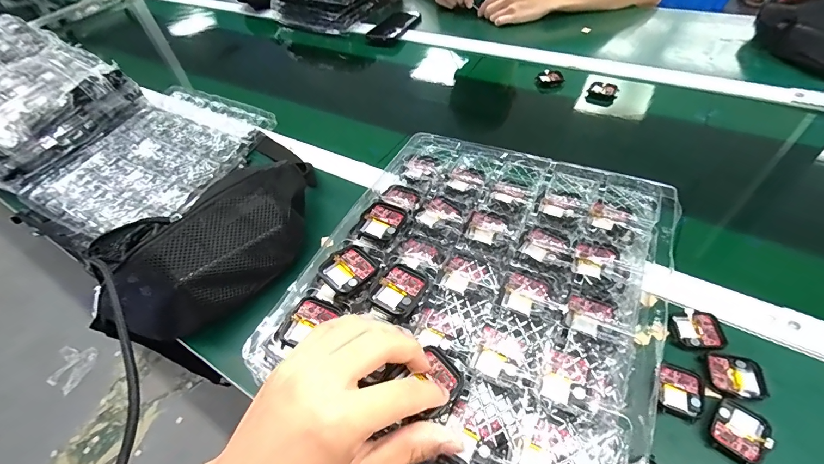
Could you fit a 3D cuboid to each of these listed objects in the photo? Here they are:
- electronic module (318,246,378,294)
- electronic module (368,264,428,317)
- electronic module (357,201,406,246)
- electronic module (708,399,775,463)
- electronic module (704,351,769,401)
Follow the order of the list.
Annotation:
[{"bbox_3d":[-0.052,0.032,0.317,0.035,0.009,0.043,34,62,30],"label":"electronic module"},{"bbox_3d":[-0.009,0.045,0.301,0.036,0.005,0.041,23,57,25],"label":"electronic module"},{"bbox_3d":[-0.027,-0.009,0.348,0.036,0.006,0.047,22,56,24],"label":"electronic module"},{"bbox_3d":[0.270,0.163,0.309,0.037,0.007,0.044,34,62,30],"label":"electronic module"},{"bbox_3d":[0.290,0.128,0.336,0.043,0.005,0.037,14,54,19],"label":"electronic module"}]

